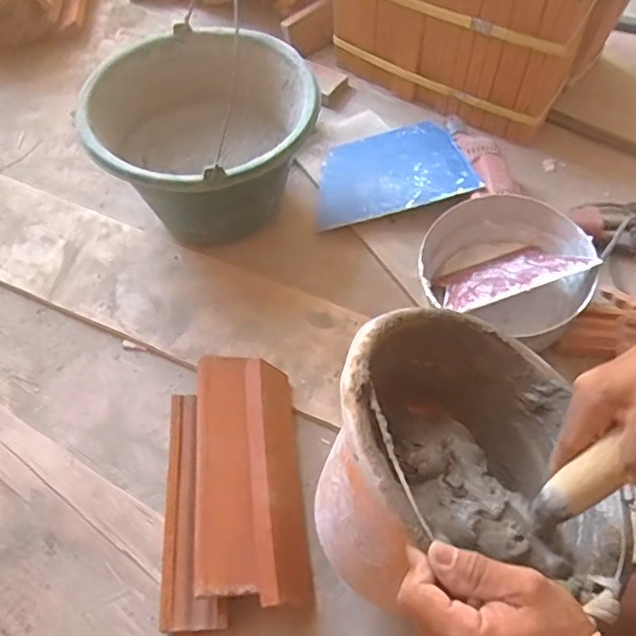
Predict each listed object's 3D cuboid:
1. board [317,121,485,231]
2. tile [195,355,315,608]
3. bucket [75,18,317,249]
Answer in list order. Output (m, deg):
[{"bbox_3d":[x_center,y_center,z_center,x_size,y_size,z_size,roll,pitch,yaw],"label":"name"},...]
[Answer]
[{"bbox_3d":[0.098,-0.201,0.818,0.205,0.008,0.148,-13,56,12],"label":"board"},{"bbox_3d":[-0.067,0.155,0.594,0.097,0.075,0.234,-6,59,-2],"label":"tile"},{"bbox_3d":[-0.135,-0.209,0.759,0.256,0.174,0.260,-1,60,2],"label":"bucket"}]

